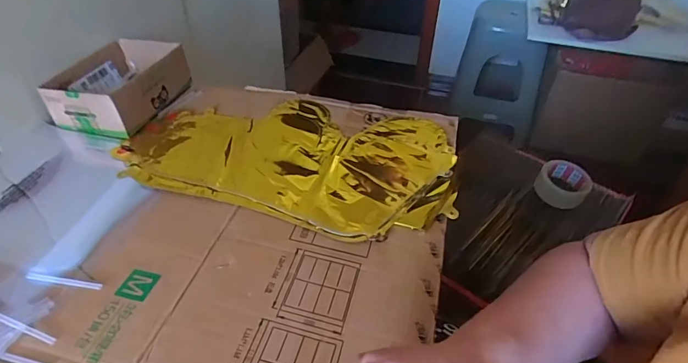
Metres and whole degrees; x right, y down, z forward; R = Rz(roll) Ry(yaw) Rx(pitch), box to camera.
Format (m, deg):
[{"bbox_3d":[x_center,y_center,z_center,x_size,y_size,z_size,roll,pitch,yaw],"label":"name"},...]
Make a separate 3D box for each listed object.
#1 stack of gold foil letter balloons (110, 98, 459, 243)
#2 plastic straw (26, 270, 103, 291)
[{"bbox_3d":[-0.074,-0.043,0.583,0.438,0.015,0.251,10,42,10],"label":"stack of gold foil letter balloons"},{"bbox_3d":[-0.280,0.098,0.423,0.082,0.004,0.010,7,42,7],"label":"plastic straw"}]

